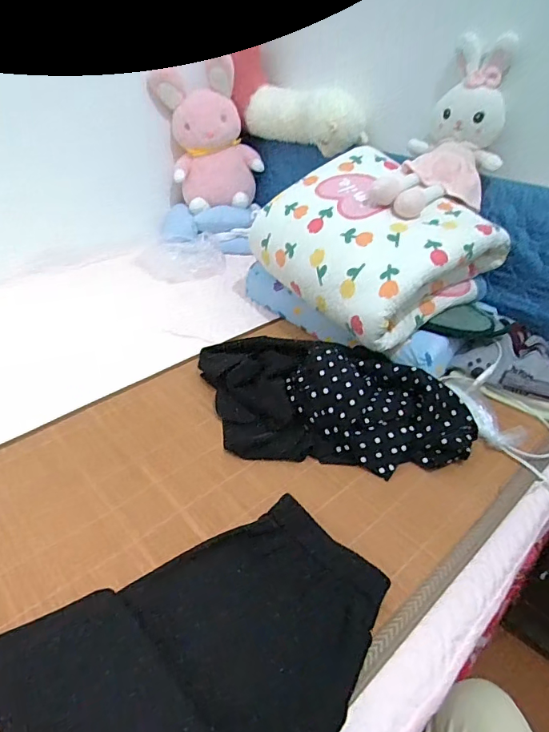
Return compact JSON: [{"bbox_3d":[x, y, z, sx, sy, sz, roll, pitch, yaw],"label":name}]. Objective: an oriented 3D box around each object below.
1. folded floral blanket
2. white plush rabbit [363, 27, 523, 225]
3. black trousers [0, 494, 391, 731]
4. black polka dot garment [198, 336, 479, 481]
[{"bbox_3d":[0.194,-0.251,0.940,0.334,0.201,0.376,-22,43,-30],"label":"folded floral blanket"},{"bbox_3d":[0.337,-0.431,0.929,0.180,0.135,0.389,26,81,24],"label":"white plush rabbit"},{"bbox_3d":[-0.067,0.296,0.496,0.361,0.060,0.284,-27,48,-36],"label":"black trousers"},{"bbox_3d":[0.088,0.054,0.790,0.452,0.118,0.221,6,37,3],"label":"black polka dot garment"}]

